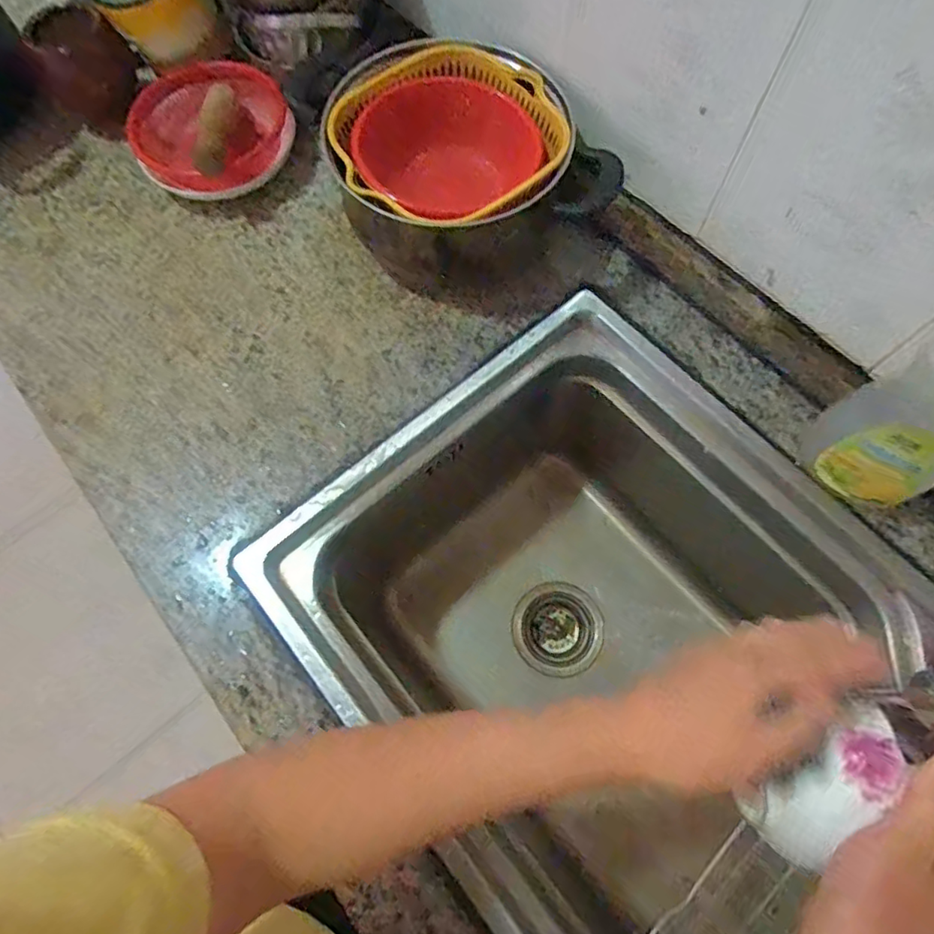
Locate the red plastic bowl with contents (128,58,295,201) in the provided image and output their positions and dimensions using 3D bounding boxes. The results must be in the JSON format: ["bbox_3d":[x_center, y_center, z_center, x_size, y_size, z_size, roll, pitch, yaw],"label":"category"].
[{"bbox_3d":[-0.289,-0.383,0.660,0.165,0.063,0.155,-20,89,-12],"label":"red plastic bowl with contents"}]

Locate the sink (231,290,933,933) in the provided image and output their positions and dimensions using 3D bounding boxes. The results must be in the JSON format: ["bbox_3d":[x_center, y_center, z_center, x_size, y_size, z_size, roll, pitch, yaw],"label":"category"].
[{"bbox_3d":[0.178,0.220,0.566,0.446,0.284,0.690,-39,72,-12],"label":"sink"}]

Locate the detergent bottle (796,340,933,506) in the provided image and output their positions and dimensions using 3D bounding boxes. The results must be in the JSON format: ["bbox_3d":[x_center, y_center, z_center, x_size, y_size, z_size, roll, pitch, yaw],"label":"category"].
[{"bbox_3d":[0.345,-0.034,0.425,0.102,0.205,0.057,24,72,12],"label":"detergent bottle"}]

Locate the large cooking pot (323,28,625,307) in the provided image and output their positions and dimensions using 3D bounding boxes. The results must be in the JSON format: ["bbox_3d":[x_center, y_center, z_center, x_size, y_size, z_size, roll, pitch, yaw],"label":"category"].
[{"bbox_3d":[-0.008,-0.296,0.588,0.233,0.131,0.226,-1,68,2],"label":"large cooking pot"}]

